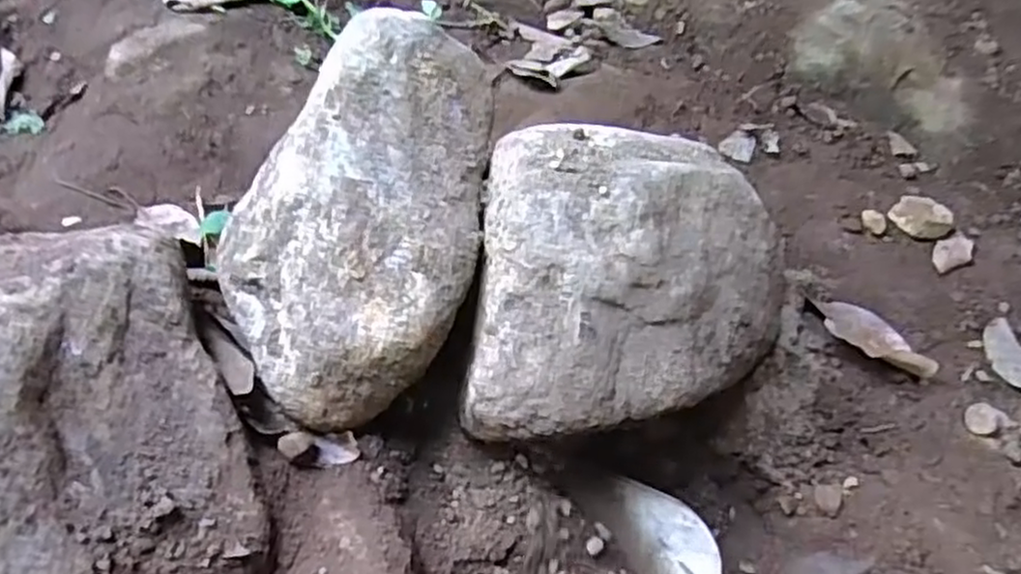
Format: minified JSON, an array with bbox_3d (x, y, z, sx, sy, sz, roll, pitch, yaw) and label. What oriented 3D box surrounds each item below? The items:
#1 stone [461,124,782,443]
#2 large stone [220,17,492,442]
[{"bbox_3d":[0.087,-0.001,0.521,0.223,0.142,0.204,6,56,3],"label":"stone"},{"bbox_3d":[-0.118,-0.049,0.545,0.191,0.165,0.259,6,56,3],"label":"large stone"}]

